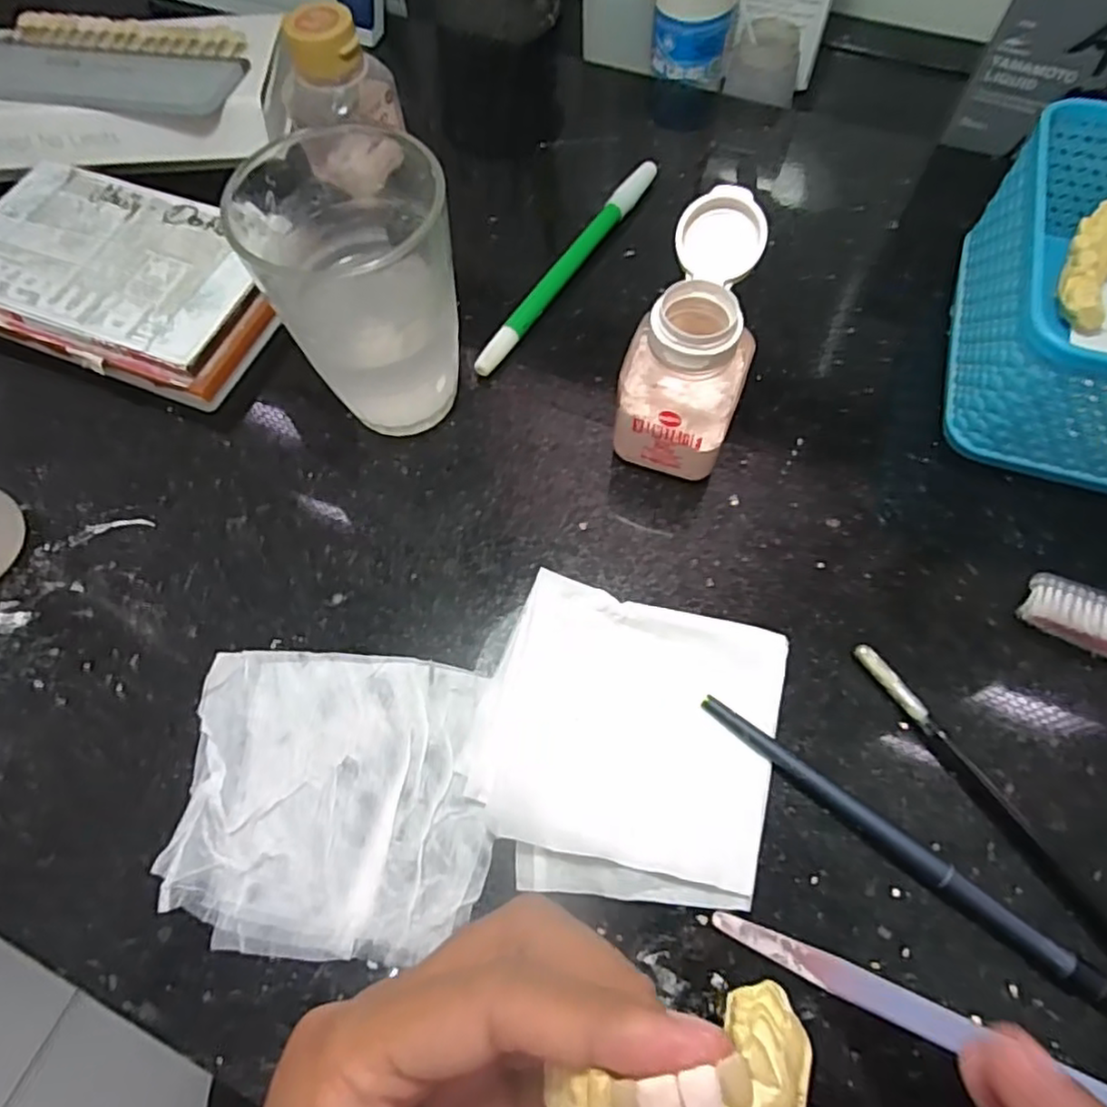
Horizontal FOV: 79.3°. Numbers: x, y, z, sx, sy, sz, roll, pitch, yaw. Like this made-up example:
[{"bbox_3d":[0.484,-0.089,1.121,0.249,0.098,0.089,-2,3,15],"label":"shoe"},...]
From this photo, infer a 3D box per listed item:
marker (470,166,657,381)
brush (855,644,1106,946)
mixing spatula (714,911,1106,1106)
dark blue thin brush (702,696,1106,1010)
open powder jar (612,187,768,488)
[{"bbox_3d":[0.008,-0.133,0.306,0.010,0.010,0.144,31,70,15],"label":"marker"},{"bbox_3d":[0.157,0.103,0.195,0.007,0.008,0.186,-32,69,-12],"label":"brush"},{"bbox_3d":[0.112,0.133,0.184,0.137,0.005,0.009,21,68,11],"label":"mixing spatula"},{"bbox_3d":[0.116,0.096,0.199,0.164,0.009,0.010,37,72,17],"label":"dark blue thin brush"},{"bbox_3d":[0.050,-0.074,0.243,0.041,0.074,0.066,16,67,9],"label":"open powder jar"}]

